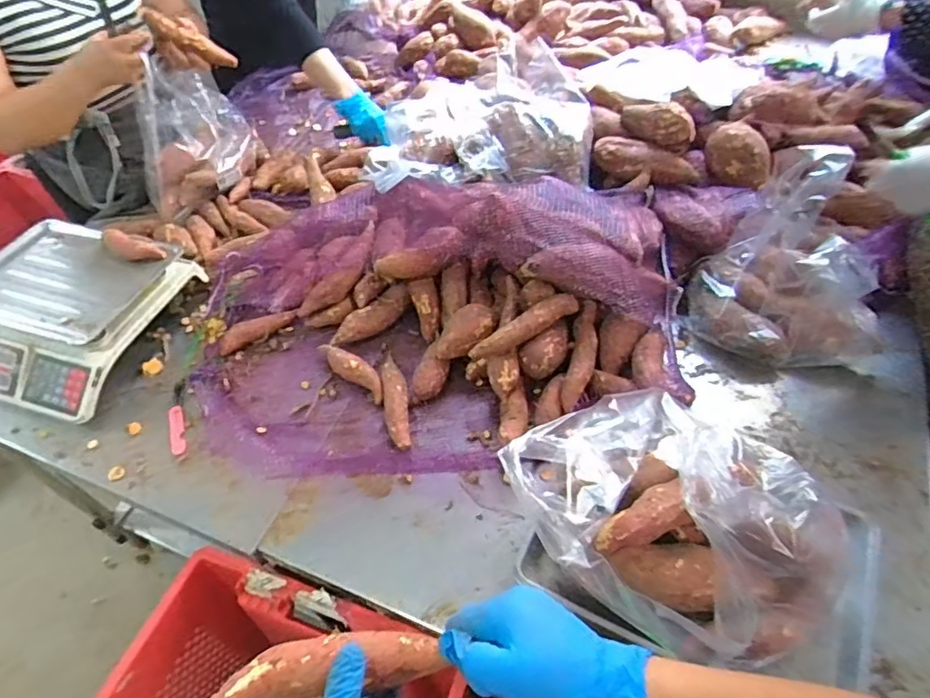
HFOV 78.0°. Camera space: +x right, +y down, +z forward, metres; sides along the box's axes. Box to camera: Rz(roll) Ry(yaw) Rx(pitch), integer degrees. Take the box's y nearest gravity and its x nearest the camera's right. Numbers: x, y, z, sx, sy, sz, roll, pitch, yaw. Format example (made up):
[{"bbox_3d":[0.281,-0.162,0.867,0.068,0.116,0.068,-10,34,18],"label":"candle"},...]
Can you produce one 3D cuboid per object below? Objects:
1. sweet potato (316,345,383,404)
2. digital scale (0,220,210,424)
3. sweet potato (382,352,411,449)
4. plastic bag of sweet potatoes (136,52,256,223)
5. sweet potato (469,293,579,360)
[{"bbox_3d":[-0.178,0.031,0.901,0.151,0.031,0.037,35,61,28],"label":"sweet potato"},{"bbox_3d":[-0.701,-0.072,0.968,0.382,0.106,0.317,12,52,14],"label":"digital scale"},{"bbox_3d":[-0.104,0.068,0.859,0.035,0.030,0.182,-9,50,-3],"label":"sweet potato"},{"bbox_3d":[-0.563,-0.445,1.169,0.213,0.221,0.220,-19,51,-11],"label":"plastic bag of sweet potatoes"},{"bbox_3d":[0.087,-0.031,0.830,0.180,0.036,0.032,-27,54,-18],"label":"sweet potato"}]

